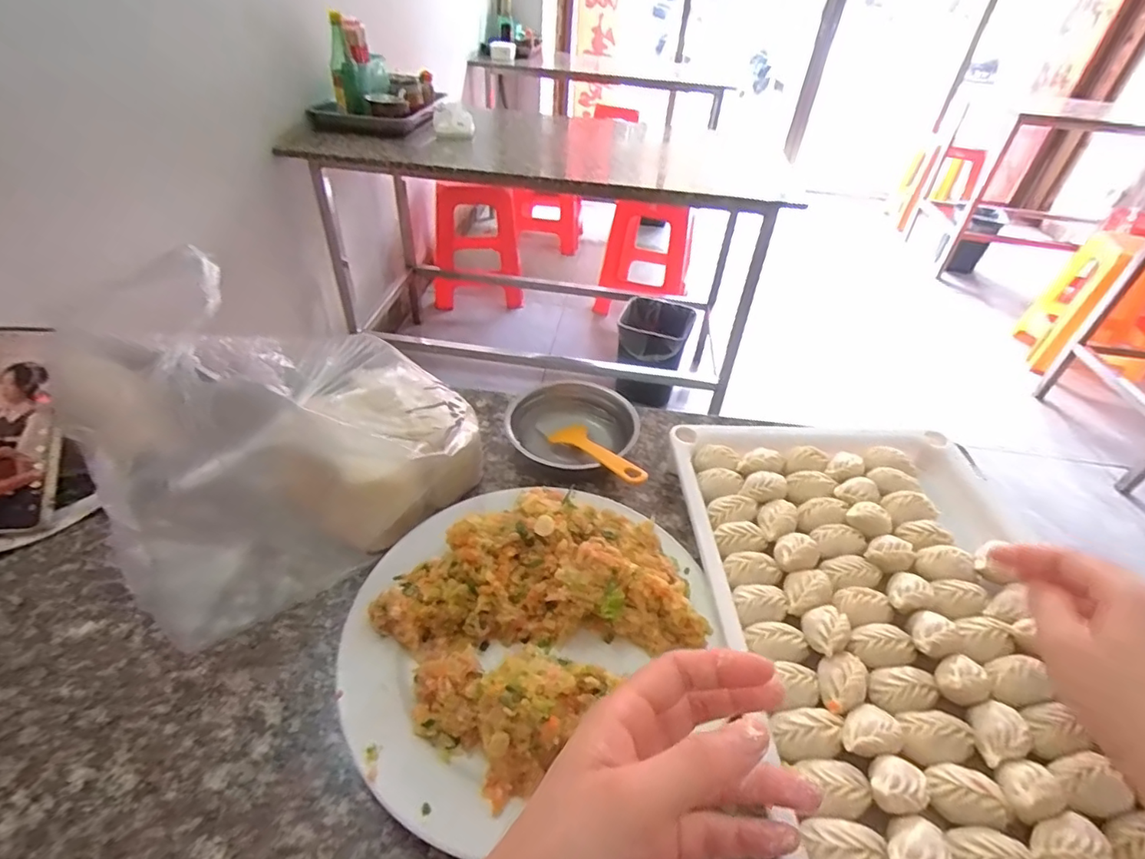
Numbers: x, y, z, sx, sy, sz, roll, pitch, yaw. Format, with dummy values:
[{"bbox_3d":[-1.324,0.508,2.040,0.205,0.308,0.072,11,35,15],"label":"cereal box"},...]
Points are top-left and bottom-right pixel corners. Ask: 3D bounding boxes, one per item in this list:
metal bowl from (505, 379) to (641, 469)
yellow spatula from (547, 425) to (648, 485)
[{"bbox_3d":[0.001,0.001,0.525,0.117,0.039,0.105,14,42,10],"label":"metal bowl"},{"bbox_3d":[0.023,0.020,0.485,0.039,0.009,0.120,-21,30,-27],"label":"yellow spatula"}]

